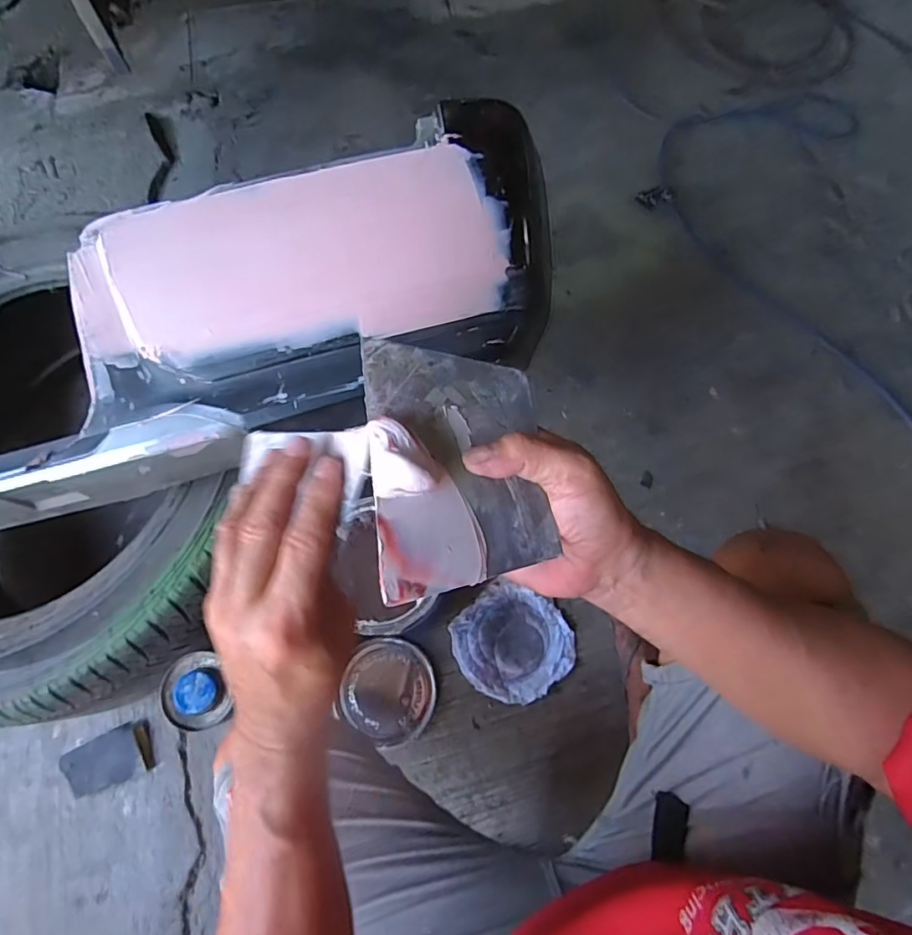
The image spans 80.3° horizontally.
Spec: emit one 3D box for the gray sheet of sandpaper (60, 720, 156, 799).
[{"bbox_3d":[-0.496,0.417,0.768,0.127,0.022,0.069,-25,73,6],"label":"gray sheet of sandpaper"}]

